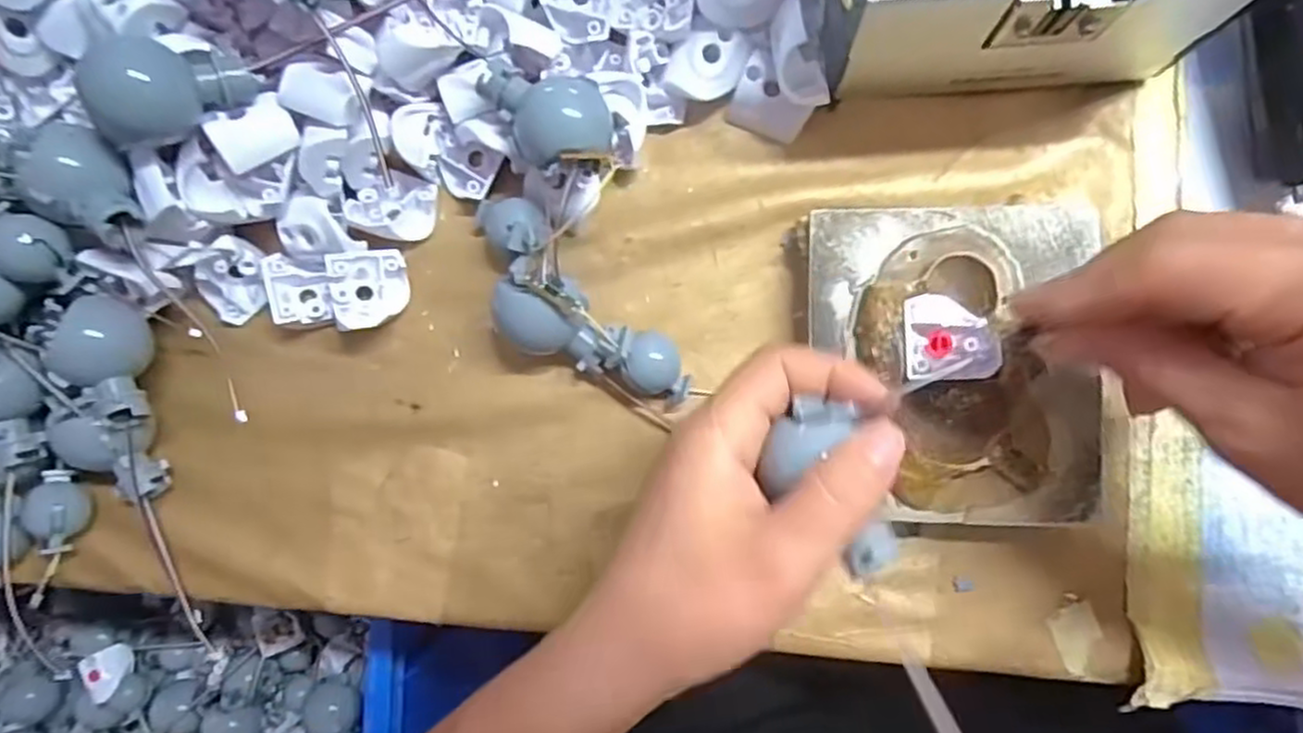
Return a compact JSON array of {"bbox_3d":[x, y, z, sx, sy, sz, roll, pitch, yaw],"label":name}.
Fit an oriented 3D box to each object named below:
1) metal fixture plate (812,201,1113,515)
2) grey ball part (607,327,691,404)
[{"bbox_3d":[0.112,-0.001,0.277,0.100,0.035,0.113,0,87,7],"label":"metal fixture plate"},{"bbox_3d":[0.001,-0.001,0.290,0.029,0.027,0.023,18,89,8],"label":"grey ball part"}]

